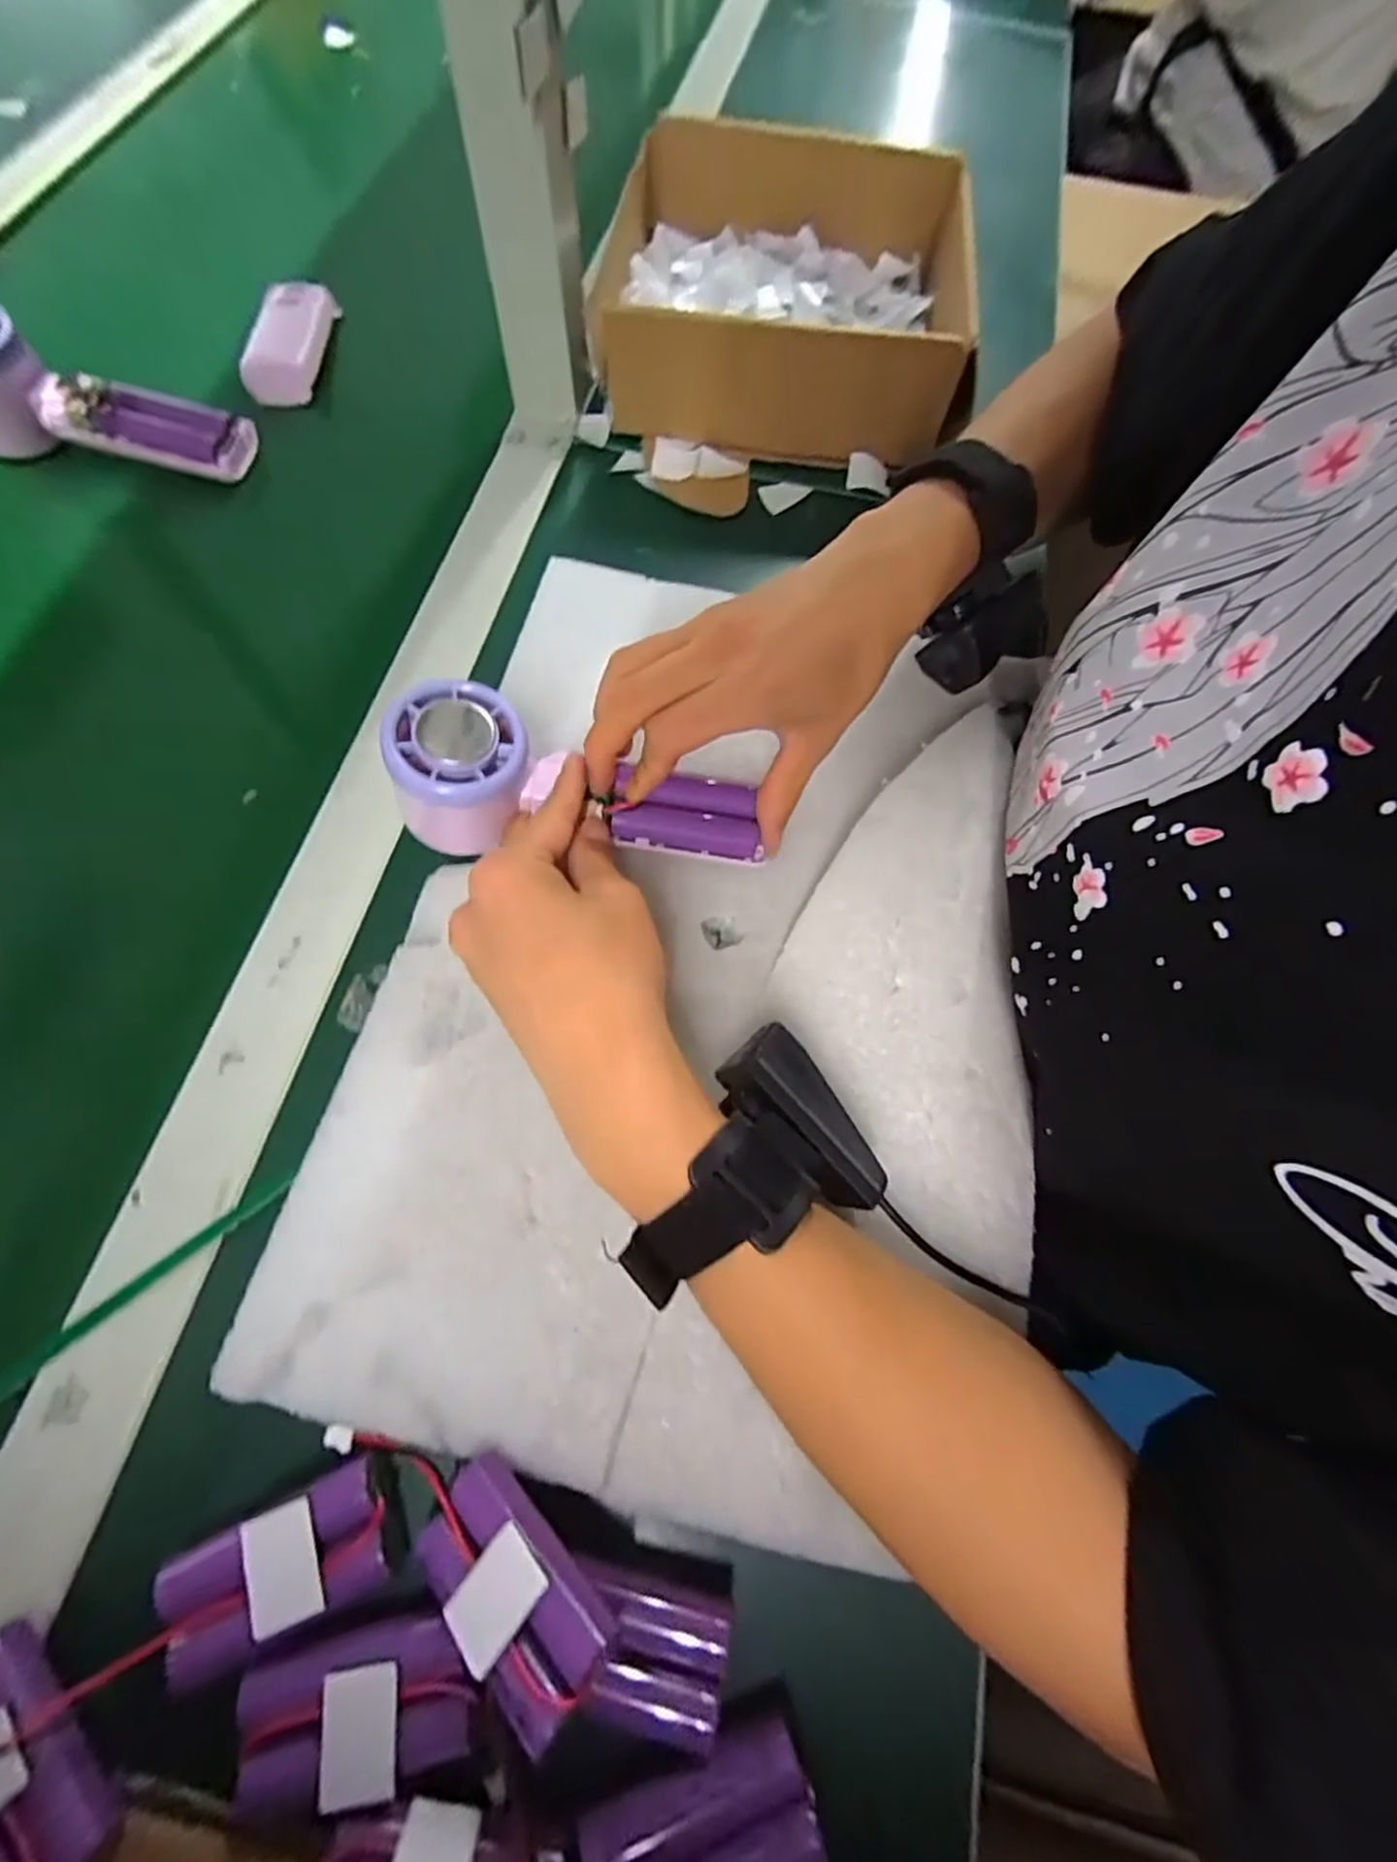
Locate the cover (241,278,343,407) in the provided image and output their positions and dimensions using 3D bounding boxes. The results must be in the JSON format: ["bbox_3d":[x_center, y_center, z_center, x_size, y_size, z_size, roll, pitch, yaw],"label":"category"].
[{"bbox_3d":[-0.260,-0.378,0.446,0.038,0.020,0.106,3,69,-3],"label":"cover"}]

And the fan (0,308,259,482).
[{"bbox_3d":[-0.342,-0.304,0.391,0.163,0.051,0.054,6,69,-2],"label":"fan"}]

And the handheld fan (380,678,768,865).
[{"bbox_3d":[-0.052,-0.059,0.310,0.157,0.054,0.057,7,67,-12],"label":"handheld fan"}]

